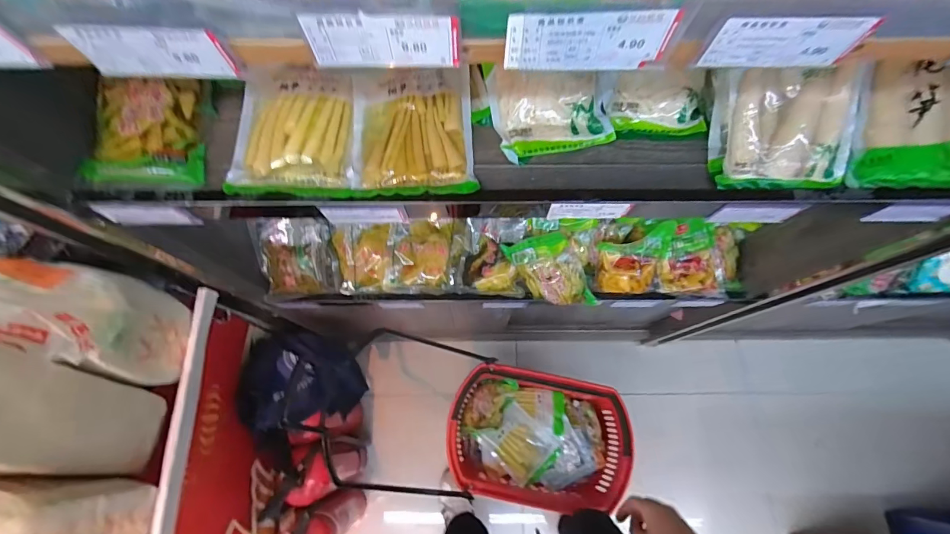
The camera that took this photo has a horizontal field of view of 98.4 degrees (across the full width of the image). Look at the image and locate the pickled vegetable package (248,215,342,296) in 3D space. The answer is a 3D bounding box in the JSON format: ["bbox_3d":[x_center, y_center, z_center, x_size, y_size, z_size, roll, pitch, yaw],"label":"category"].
[{"bbox_3d":[-0.385,-0.024,0.898,0.151,0.039,0.178,-6,109,-10],"label":"pickled vegetable package"}]

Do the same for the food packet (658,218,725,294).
[{"bbox_3d":[0.470,-0.020,0.881,0.136,0.045,0.172,-14,99,-1],"label":"food packet"}]

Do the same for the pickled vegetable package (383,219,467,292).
[{"bbox_3d":[-0.111,-0.027,0.933,0.167,0.040,0.160,2,90,-5],"label":"pickled vegetable package"}]

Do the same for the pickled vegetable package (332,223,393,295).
[{"bbox_3d":[-0.249,-0.028,0.920,0.134,0.040,0.174,-9,95,1],"label":"pickled vegetable package"}]

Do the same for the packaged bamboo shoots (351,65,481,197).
[{"bbox_3d":[-0.074,-0.164,0.492,0.141,0.027,0.170,-4,71,-2],"label":"packaged bamboo shoots"}]

